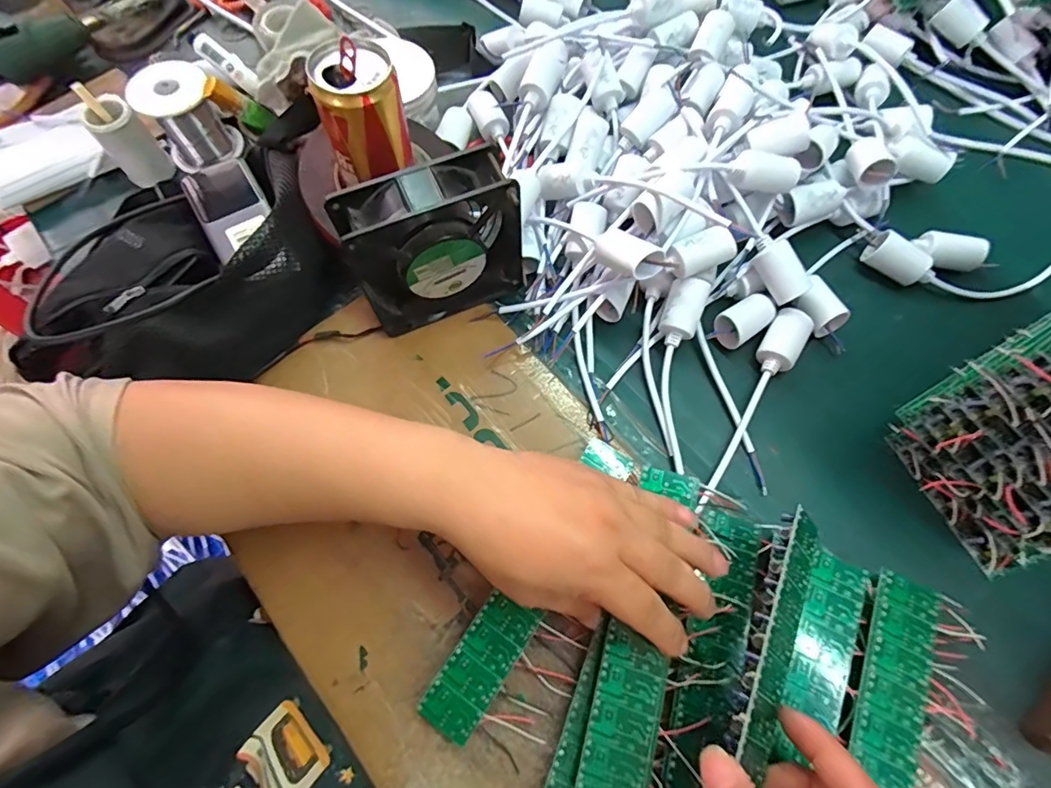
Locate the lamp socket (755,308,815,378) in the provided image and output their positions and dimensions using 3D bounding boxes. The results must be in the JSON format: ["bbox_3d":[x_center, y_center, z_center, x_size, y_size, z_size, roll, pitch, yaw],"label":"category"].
[{"bbox_3d":[0.202,-0.038,0.389,0.028,0.025,0.054,32,72,12],"label":"lamp socket"}]

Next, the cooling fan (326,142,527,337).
[{"bbox_3d":[-0.061,-0.108,0.364,0.126,0.119,0.043,-21,70,-8],"label":"cooling fan"}]

